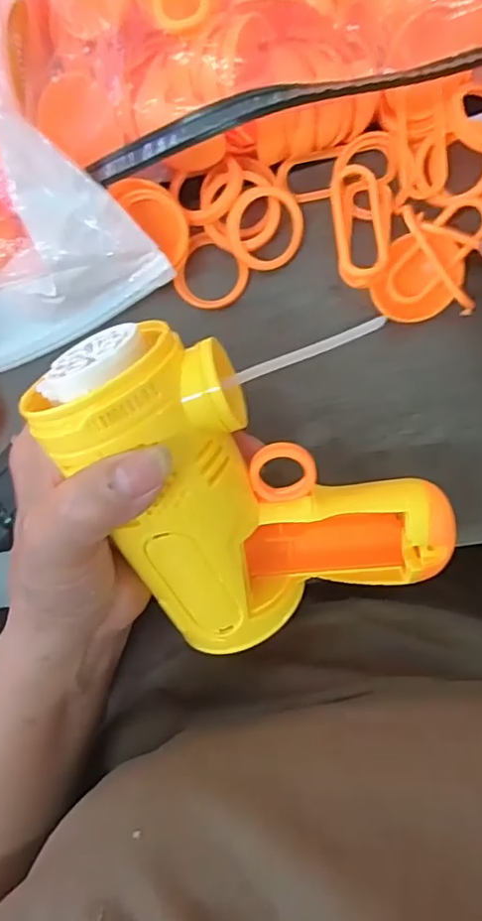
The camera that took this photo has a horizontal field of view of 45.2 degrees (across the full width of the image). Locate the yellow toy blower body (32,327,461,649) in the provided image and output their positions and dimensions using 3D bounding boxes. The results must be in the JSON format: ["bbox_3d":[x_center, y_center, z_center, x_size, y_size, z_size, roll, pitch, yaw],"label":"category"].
[{"bbox_3d":[-0.006,0.021,0.213,0.152,0.058,0.101,30,97,-31],"label":"yellow toy blower body"}]

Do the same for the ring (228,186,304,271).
[{"bbox_3d":[0.011,-0.104,0.262,0.034,0.005,0.035,-7,114,-15],"label":"ring"}]

